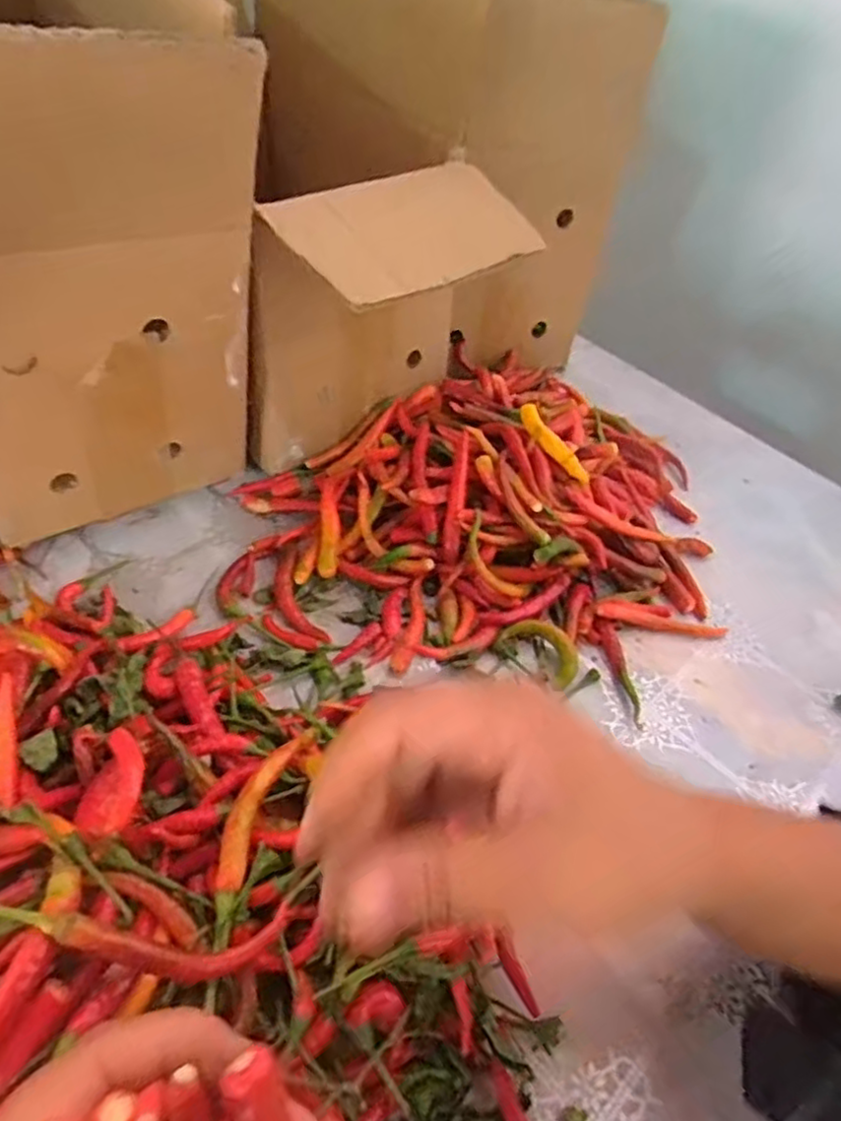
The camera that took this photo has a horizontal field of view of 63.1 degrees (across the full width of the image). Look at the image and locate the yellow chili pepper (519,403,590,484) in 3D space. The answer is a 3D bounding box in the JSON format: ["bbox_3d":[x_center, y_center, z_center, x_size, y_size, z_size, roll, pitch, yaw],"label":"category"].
[{"bbox_3d":[0.082,-0.071,0.424,0.015,0.013,0.061,-37,85,-34],"label":"yellow chili pepper"}]

